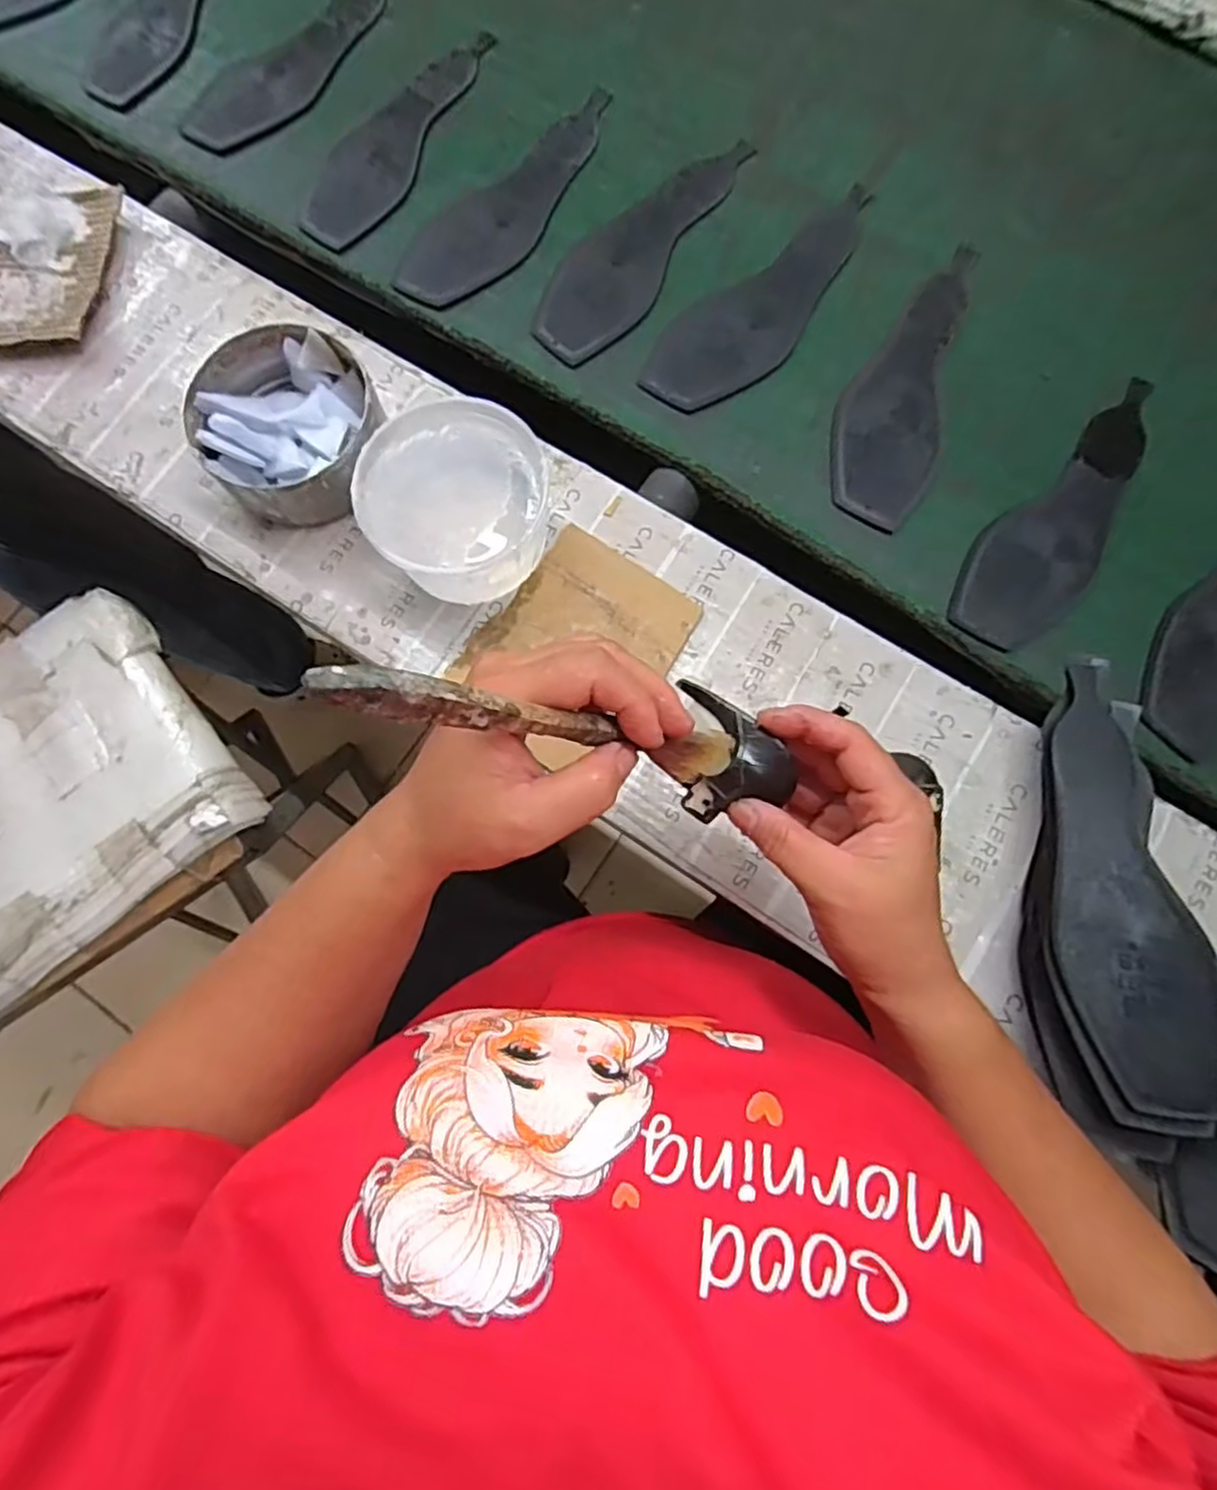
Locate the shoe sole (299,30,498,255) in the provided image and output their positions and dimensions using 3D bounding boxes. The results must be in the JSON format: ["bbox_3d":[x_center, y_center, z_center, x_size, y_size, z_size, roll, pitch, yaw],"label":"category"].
[{"bbox_3d":[-0.174,-0.499,0.604,0.072,0.010,0.230,23,77,5],"label":"shoe sole"}]

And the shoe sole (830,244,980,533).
[{"bbox_3d":[0.215,-0.269,0.541,0.072,0.009,0.232,18,77,4],"label":"shoe sole"}]

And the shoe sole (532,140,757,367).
[{"bbox_3d":[0.022,-0.388,0.567,0.075,0.006,0.228,29,78,7],"label":"shoe sole"}]

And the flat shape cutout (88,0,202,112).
[{"bbox_3d":[-0.376,-0.644,0.641,0.067,0.008,0.235,22,77,5],"label":"flat shape cutout"}]

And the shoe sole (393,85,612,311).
[{"bbox_3d":[-0.070,-0.429,0.584,0.079,0.009,0.234,42,80,10],"label":"shoe sole"}]

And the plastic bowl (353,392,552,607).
[{"bbox_3d":[-0.095,-0.150,0.474,0.111,0.068,0.122,0,76,0],"label":"plastic bowl"}]

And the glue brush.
[{"bbox_3d":[-0.017,-0.006,0.267,0.023,0.185,0.015,-16,71,41],"label":"glue brush"}]

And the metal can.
[{"bbox_3d":[-0.208,-0.209,0.490,0.122,0.061,0.127,0,76,0],"label":"metal can"}]

